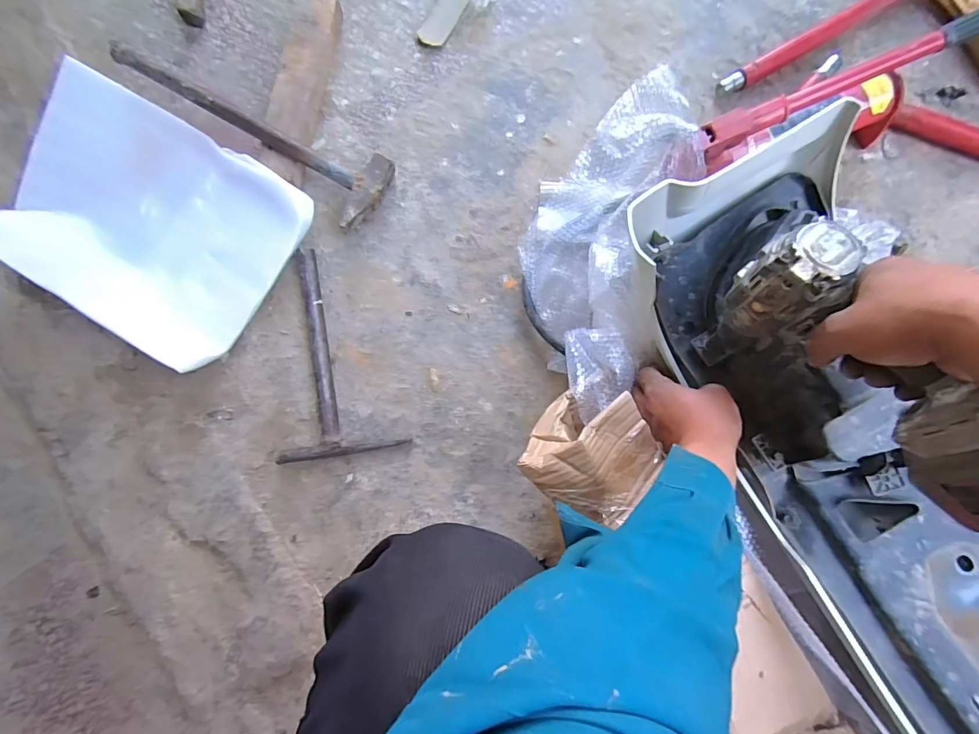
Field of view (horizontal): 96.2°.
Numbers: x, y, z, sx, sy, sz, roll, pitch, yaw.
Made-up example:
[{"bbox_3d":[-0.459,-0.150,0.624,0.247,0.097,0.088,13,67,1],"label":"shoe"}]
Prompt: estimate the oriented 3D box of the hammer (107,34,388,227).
[{"bbox_3d":[-0.344,-0.342,0.639,0.402,0.033,0.112,27,85,-5],"label":"hammer"}]

